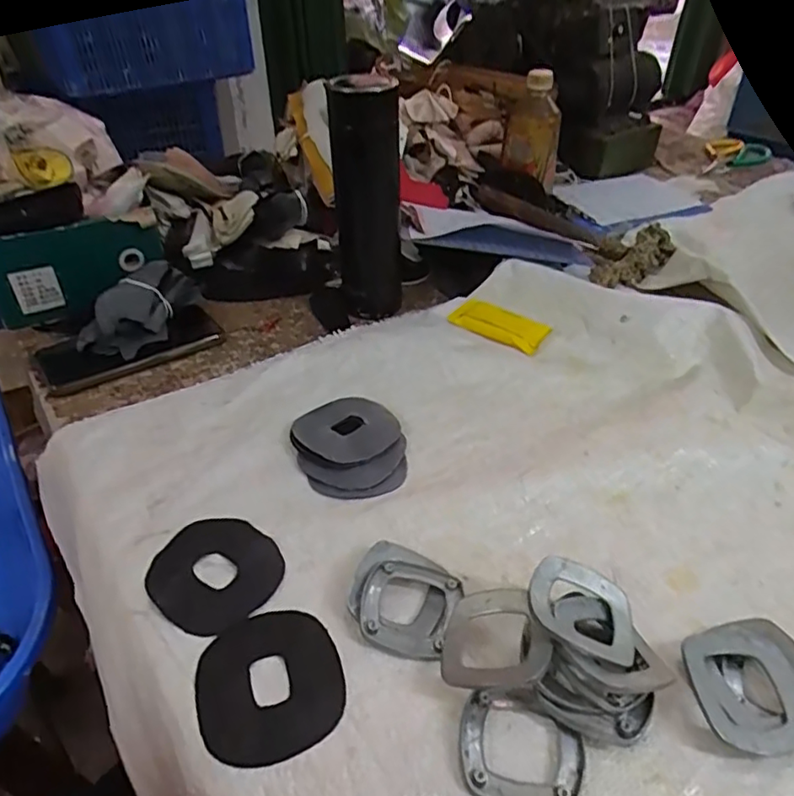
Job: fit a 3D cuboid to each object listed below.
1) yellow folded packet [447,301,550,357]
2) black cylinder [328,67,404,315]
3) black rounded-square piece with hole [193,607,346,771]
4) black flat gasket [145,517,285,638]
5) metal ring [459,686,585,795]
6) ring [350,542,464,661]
[{"bbox_3d":[0.104,-0.077,0.611,0.097,0.010,0.046,24,44,27],"label":"yellow folded packet"},{"bbox_3d":[-0.031,-0.195,0.593,0.067,0.215,0.054,0,38,-1],"label":"black cylinder"},{"bbox_3d":[-0.070,0.156,0.328,0.077,0.004,0.080,-16,41,-20],"label":"black rounded-square piece with hole"},{"bbox_3d":[-0.116,0.110,0.381,0.076,0.004,0.080,-30,47,-33],"label":"black flat gasket"},{"bbox_3d":[0.063,0.177,0.303,0.061,0.007,0.057,9,39,11],"label":"metal ring"},{"bbox_3d":[0.004,0.122,0.364,0.066,0.014,0.062,16,41,18],"label":"ring"}]

